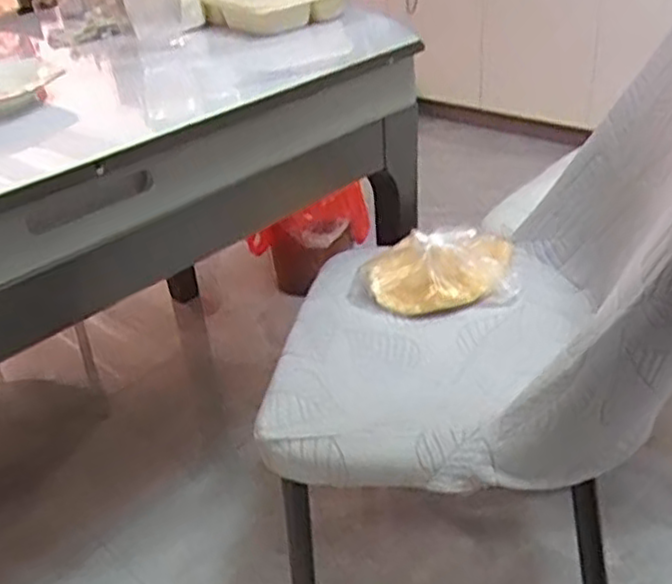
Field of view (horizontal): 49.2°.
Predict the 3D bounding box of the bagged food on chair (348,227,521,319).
[{"bbox_3d":[0.141,-0.043,0.993,0.237,0.091,0.129,-12,32,-9],"label":"bagged food on chair"}]

